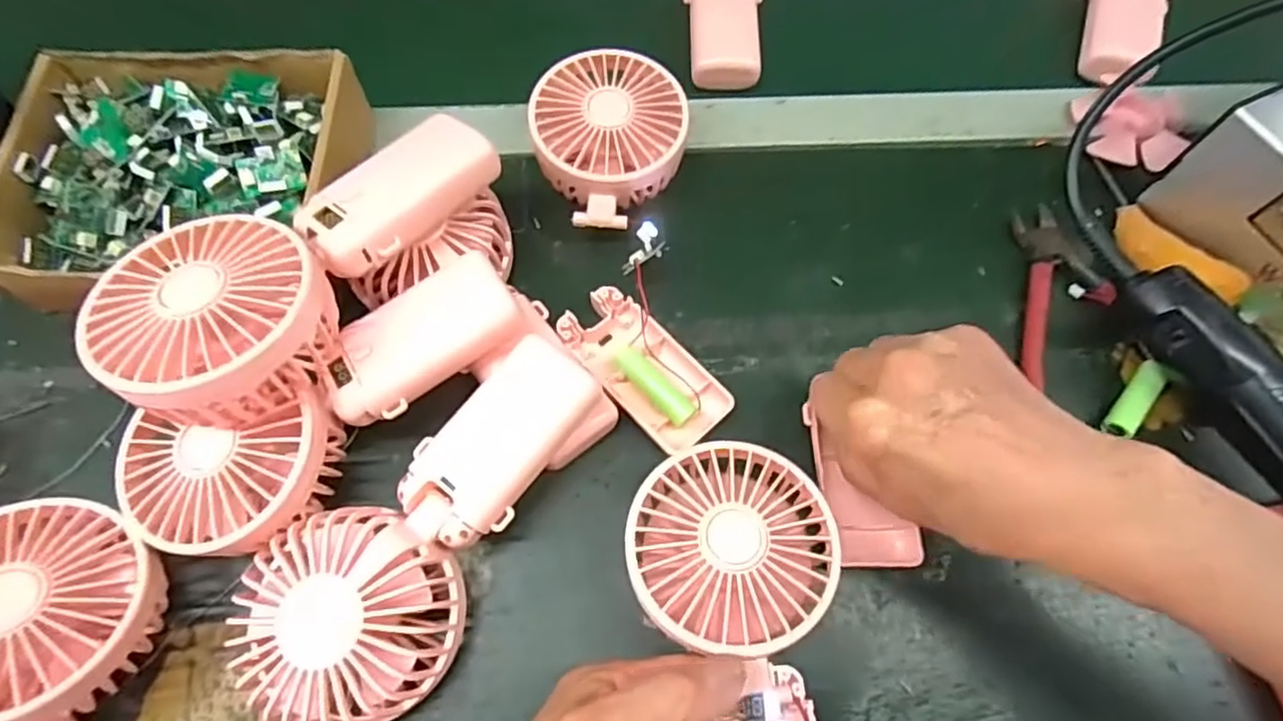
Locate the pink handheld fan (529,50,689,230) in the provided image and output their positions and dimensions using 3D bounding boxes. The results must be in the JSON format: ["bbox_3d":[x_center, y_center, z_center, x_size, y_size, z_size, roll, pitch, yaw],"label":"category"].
[{"bbox_3d":[-0.019,-0.122,0.378,0.087,0.049,0.103,5,67,1],"label":"pink handheld fan"}]

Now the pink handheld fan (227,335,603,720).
[{"bbox_3d":[-0.096,0.070,0.291,0.084,0.053,0.179,29,69,10],"label":"pink handheld fan"}]

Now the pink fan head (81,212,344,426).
[{"bbox_3d":[-0.177,-0.016,0.278,0.086,0.052,0.086,17,66,7],"label":"pink fan head"}]

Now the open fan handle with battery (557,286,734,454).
[{"bbox_3d":[0.001,0.004,0.344,0.047,0.018,0.092,-40,73,-17],"label":"open fan handle with battery"}]

